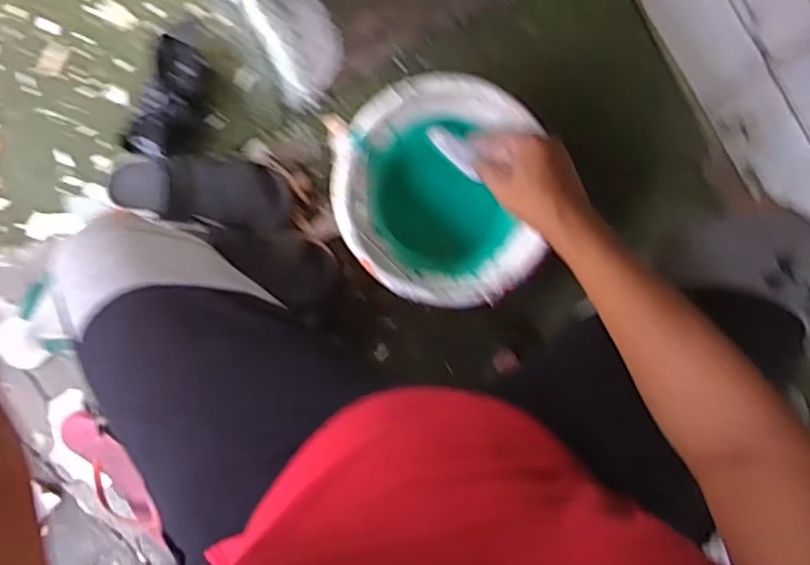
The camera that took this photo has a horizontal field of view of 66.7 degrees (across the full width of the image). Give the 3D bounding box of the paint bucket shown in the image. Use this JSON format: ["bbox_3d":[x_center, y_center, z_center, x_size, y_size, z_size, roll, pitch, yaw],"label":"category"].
[{"bbox_3d":[0.039,-0.104,0.773,0.233,0.203,0.244,-1,93,-1],"label":"paint bucket"}]

